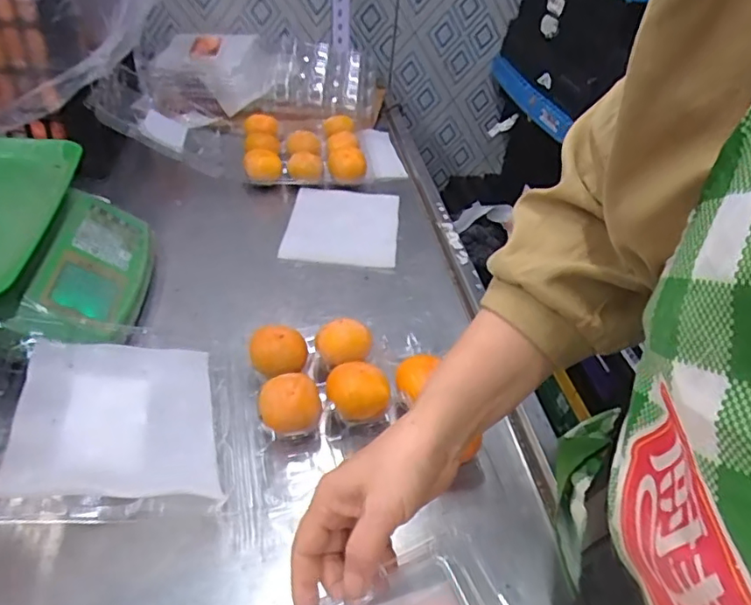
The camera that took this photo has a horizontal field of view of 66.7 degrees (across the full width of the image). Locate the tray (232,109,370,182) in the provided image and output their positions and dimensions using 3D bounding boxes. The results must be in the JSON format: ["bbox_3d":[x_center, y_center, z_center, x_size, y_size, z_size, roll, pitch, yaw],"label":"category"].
[{"bbox_3d":[-0.120,-0.252,0.912,0.189,0.055,0.225,-3,40,-11],"label":"tray"}]

